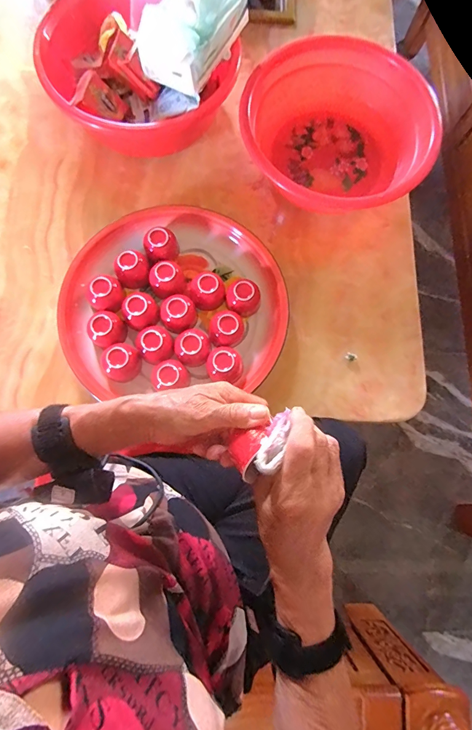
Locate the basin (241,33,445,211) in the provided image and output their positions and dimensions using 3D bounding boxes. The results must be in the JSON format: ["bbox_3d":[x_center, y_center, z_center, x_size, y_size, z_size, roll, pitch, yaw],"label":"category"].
[{"bbox_3d":[0.173,-0.366,0.591,0.268,0.090,0.283,0,78,-1],"label":"basin"}]

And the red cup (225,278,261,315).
[{"bbox_3d":[0.009,-0.102,0.557,0.048,0.041,0.047,0,78,-1],"label":"red cup"}]

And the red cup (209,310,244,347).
[{"bbox_3d":[-0.016,-0.054,0.543,0.051,0.044,0.049,0,78,-1],"label":"red cup"}]

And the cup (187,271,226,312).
[{"bbox_3d":[-0.046,-0.113,0.554,0.058,0.045,0.055,0,78,-1],"label":"cup"}]

